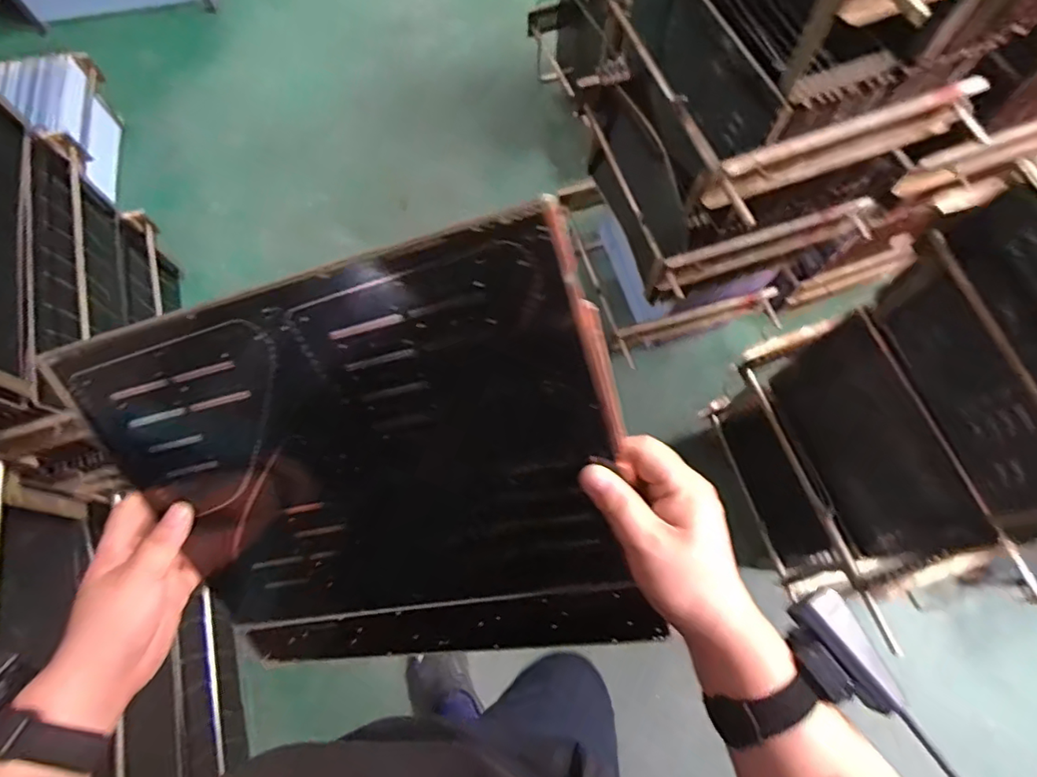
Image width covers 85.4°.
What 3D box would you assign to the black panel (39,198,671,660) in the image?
[{"bbox_3d":[-0.104,0.074,0.407,0.359,0.318,0.016,-11,25,14],"label":"black panel"}]

